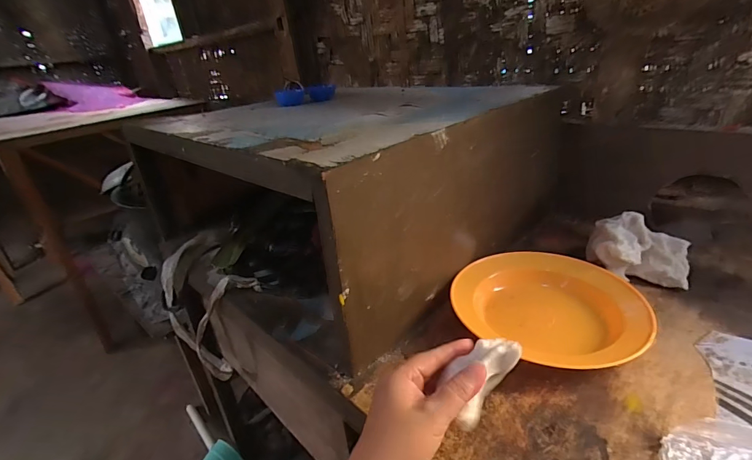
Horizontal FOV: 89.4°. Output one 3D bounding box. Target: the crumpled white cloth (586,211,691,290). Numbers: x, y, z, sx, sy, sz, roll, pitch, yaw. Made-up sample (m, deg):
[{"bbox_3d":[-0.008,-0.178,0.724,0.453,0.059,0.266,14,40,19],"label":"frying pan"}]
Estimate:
[{"bbox_3d":[0.372,0.028,0.535,0.117,0.069,0.083,-2,26,10],"label":"crumpled white cloth"}]

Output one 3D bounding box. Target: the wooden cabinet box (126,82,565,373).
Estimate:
[{"bbox_3d":[-0.101,-0.095,0.692,0.634,0.252,0.507,17,34,40],"label":"wooden cabinet box"}]

